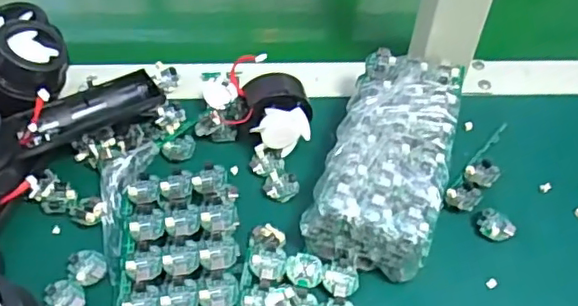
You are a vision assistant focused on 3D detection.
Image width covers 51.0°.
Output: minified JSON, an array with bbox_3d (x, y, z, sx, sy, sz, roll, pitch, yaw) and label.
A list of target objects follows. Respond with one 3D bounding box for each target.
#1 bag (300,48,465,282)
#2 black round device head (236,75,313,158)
[{"bbox_3d":[0.073,0.003,0.434,0.080,0.046,0.164,17,52,11],"label":"bag"},{"bbox_3d":[-0.011,-0.030,0.455,0.052,0.048,0.049,1,50,-1],"label":"black round device head"}]

